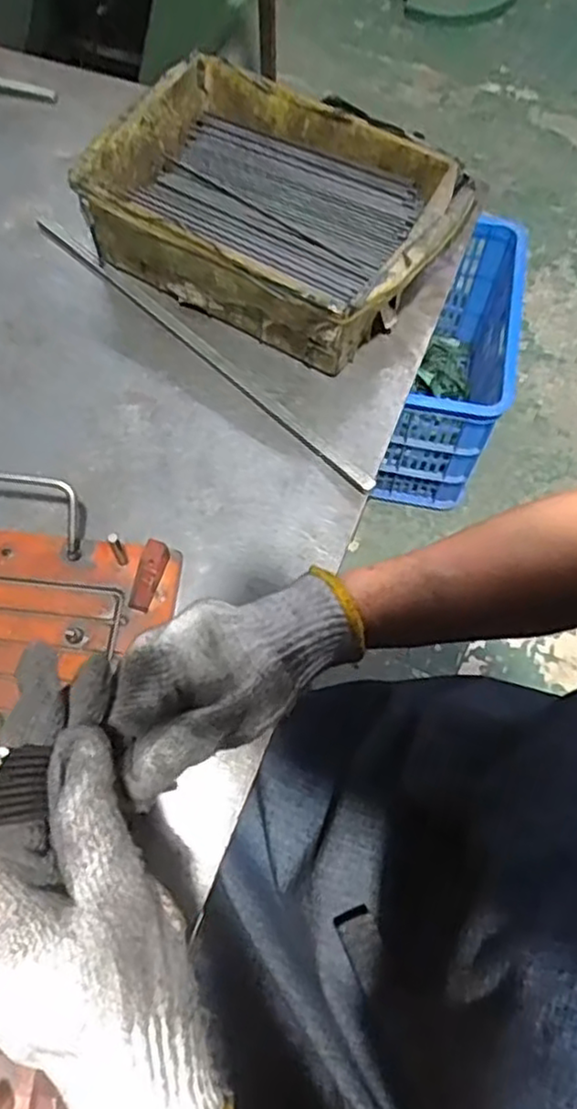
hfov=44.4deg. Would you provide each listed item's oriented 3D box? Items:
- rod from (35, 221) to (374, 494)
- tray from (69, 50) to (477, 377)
[{"bbox_3d":[-0.075,-0.161,0.541,0.364,0.006,0.008,41,71,16],"label":"rod"},{"bbox_3d":[-0.011,-0.263,0.552,0.263,0.077,0.182,31,68,12],"label":"tray"}]

